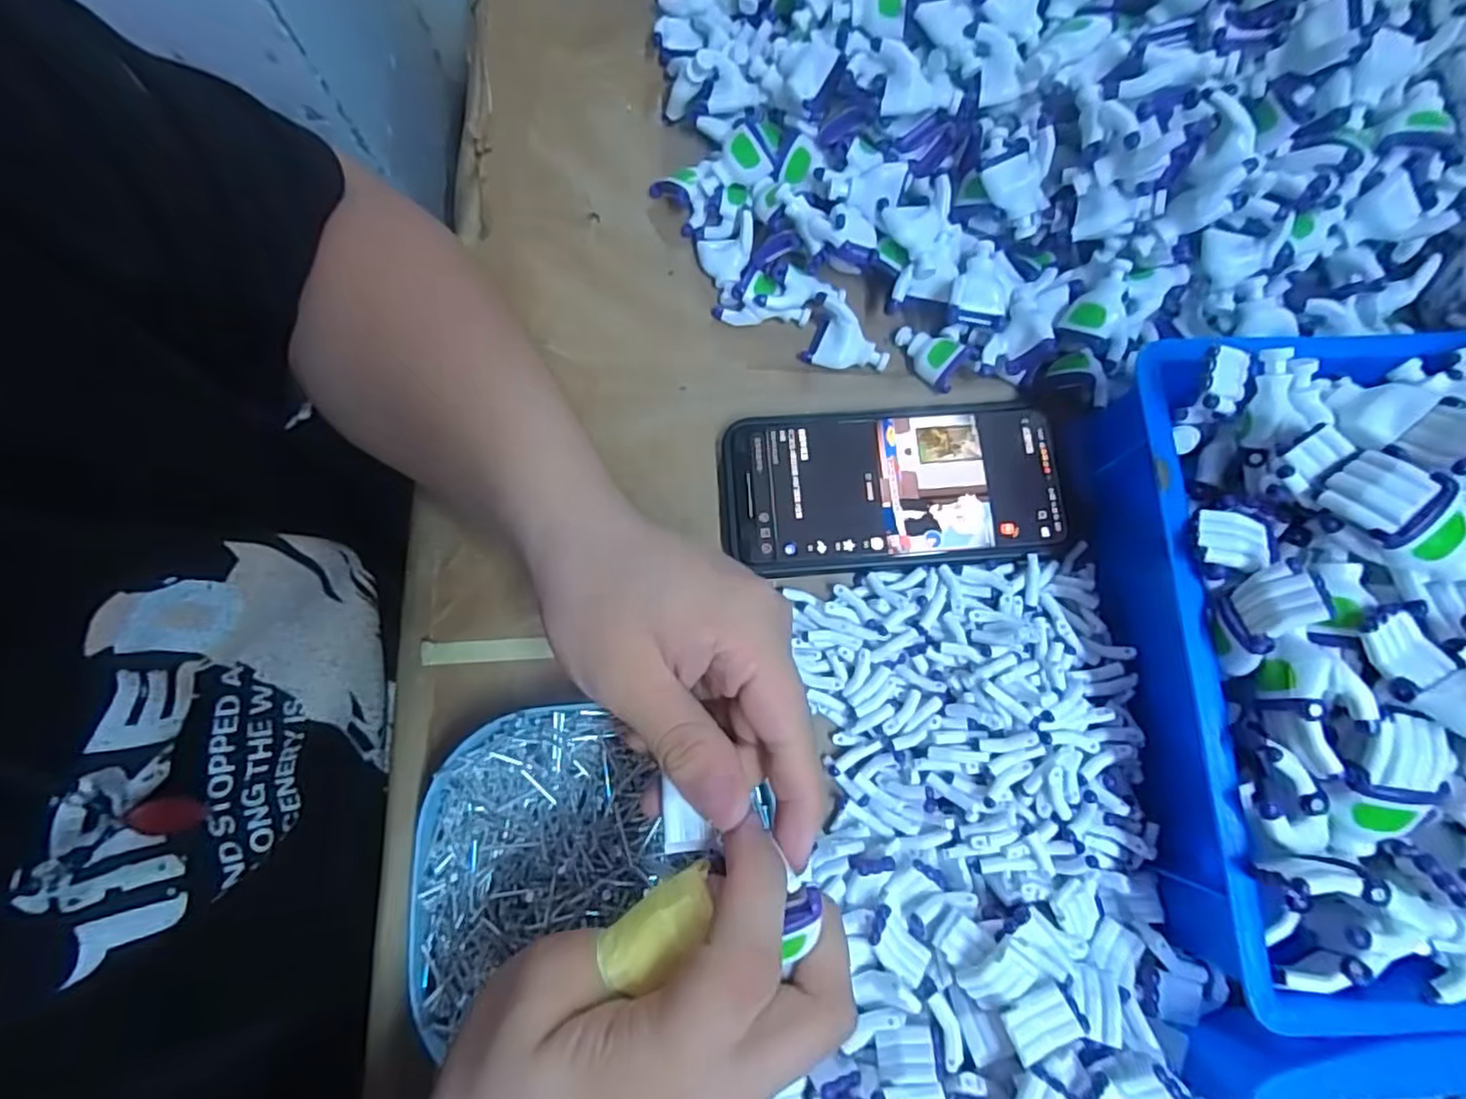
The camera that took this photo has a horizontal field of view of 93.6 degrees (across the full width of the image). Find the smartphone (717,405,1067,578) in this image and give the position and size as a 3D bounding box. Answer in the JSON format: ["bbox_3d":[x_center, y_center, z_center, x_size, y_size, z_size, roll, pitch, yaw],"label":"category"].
[{"bbox_3d":[0.076,-0.029,0.331,0.161,0.012,0.077,-4,77,-1],"label":"smartphone"}]

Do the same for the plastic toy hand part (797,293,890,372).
[{"bbox_3d":[0.058,-0.106,0.347,0.043,0.016,0.030,21,78,4],"label":"plastic toy hand part"}]

